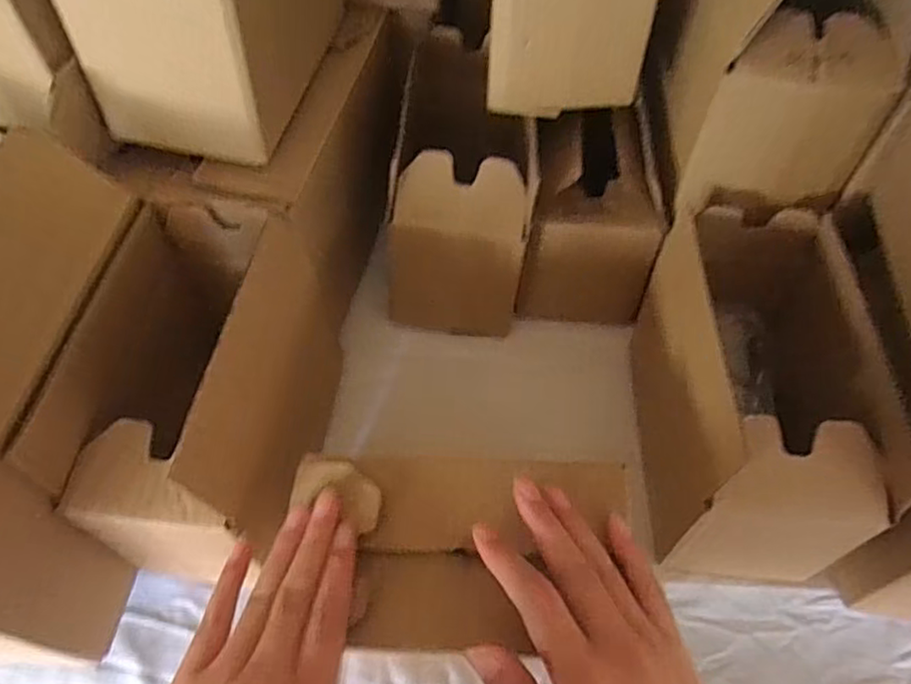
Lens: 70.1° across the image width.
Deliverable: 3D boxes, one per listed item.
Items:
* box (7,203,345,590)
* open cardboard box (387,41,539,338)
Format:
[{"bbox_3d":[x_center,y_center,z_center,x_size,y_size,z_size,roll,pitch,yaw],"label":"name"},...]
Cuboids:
[{"bbox_3d":[-0.147,0.027,0.397,0.108,0.147,0.195,6,55,2],"label":"box"},{"bbox_3d":[0.009,-0.120,0.511,0.097,0.140,0.169,7,56,3],"label":"open cardboard box"}]

